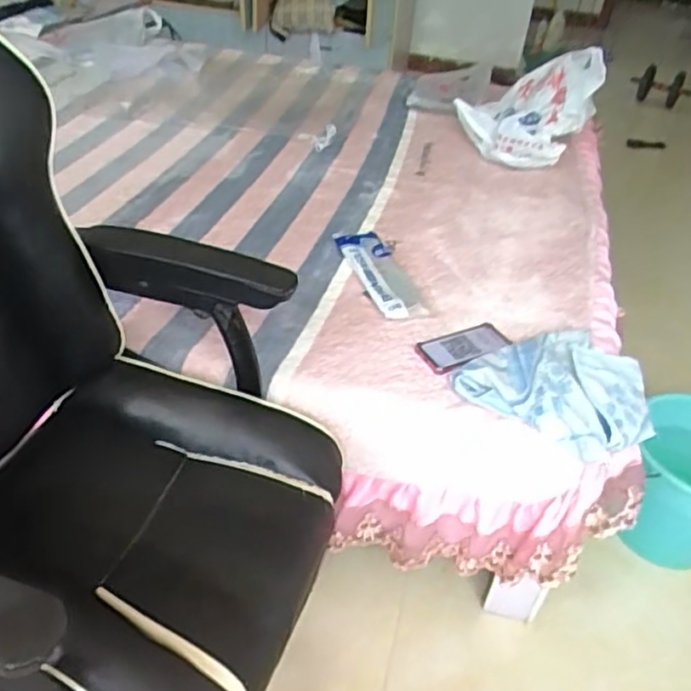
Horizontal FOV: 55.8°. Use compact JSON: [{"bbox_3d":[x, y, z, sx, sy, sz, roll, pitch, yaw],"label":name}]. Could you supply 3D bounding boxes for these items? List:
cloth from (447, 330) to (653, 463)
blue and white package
[{"bbox_3d":[0.369,0.066,1.067,0.318,0.046,0.262,-21,46,-29],"label":"cloth"},{"bbox_3d":[0.069,-0.155,1.332,0.099,0.029,0.328,-9,41,-17],"label":"blue and white package"}]

